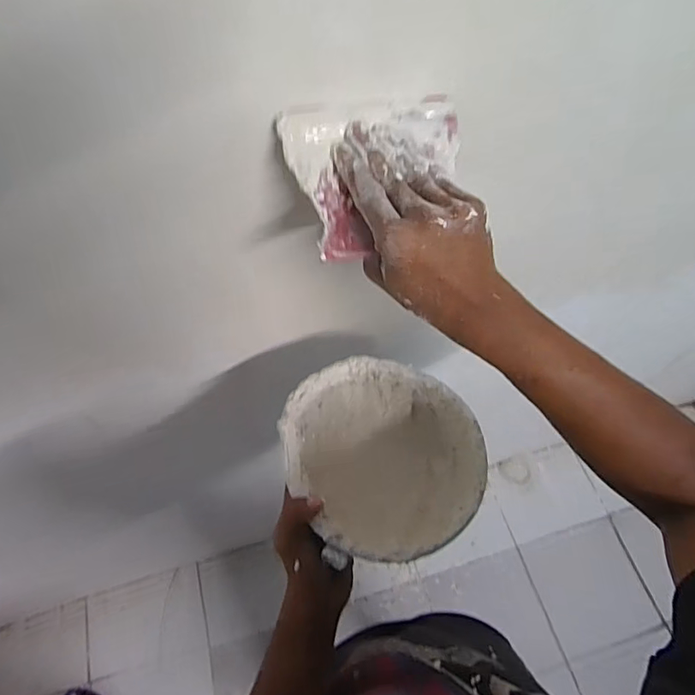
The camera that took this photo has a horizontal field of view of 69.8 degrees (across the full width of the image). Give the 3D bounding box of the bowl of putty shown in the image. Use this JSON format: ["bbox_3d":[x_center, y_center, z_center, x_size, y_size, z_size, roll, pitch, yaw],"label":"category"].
[{"bbox_3d":[0.037,0.108,0.489,0.176,0.087,0.182,-1,63,2],"label":"bowl of putty"}]

